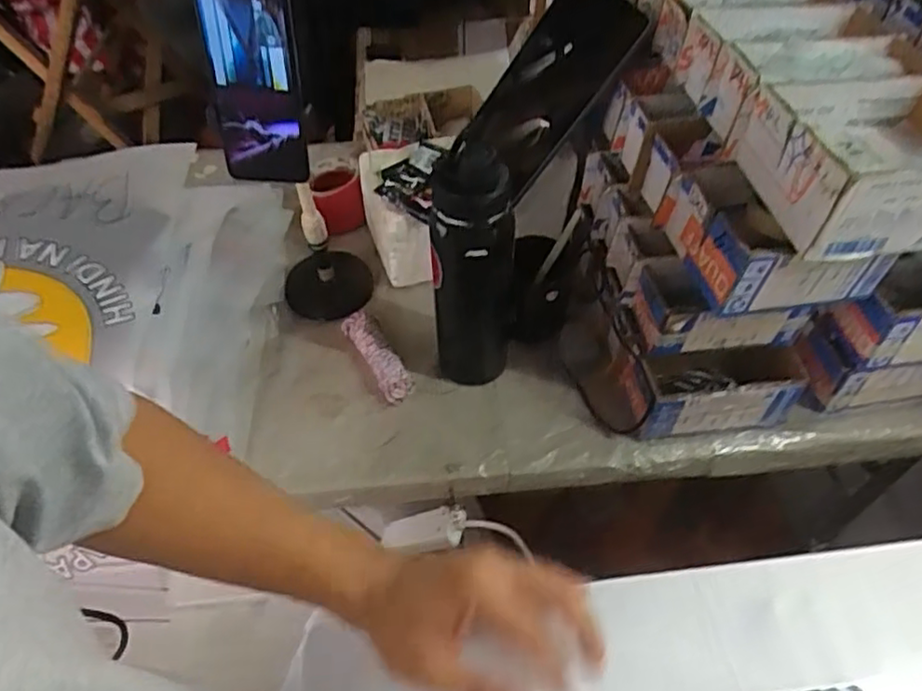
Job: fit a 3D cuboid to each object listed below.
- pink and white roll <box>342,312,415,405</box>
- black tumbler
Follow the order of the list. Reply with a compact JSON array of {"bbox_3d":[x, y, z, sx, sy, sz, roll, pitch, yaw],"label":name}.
[{"bbox_3d":[-0.093,0.012,0.736,0.033,0.028,0.131,-24,54,-19],"label":"pink and white roll"},{"bbox_3d":[0.013,-0.056,0.651,0.079,0.289,0.070,6,50,4],"label":"black tumbler"}]

